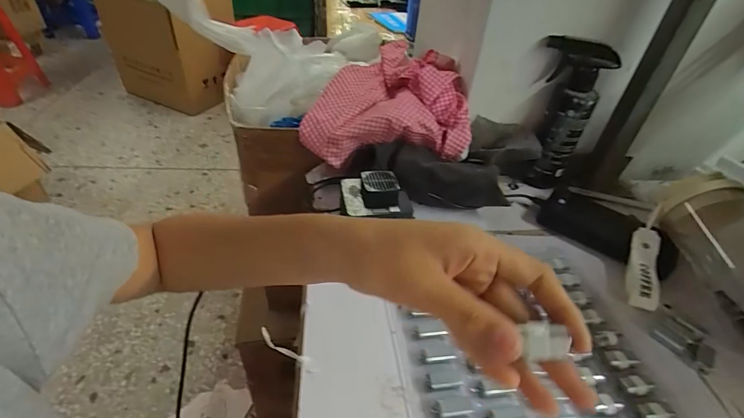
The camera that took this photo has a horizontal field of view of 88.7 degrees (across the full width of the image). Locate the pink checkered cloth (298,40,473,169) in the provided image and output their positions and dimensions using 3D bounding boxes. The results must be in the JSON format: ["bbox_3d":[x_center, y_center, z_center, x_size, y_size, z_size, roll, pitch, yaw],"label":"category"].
[{"bbox_3d":[0.017,-0.181,0.583,0.233,0.081,0.242,-6,56,5],"label":"pink checkered cloth"}]

